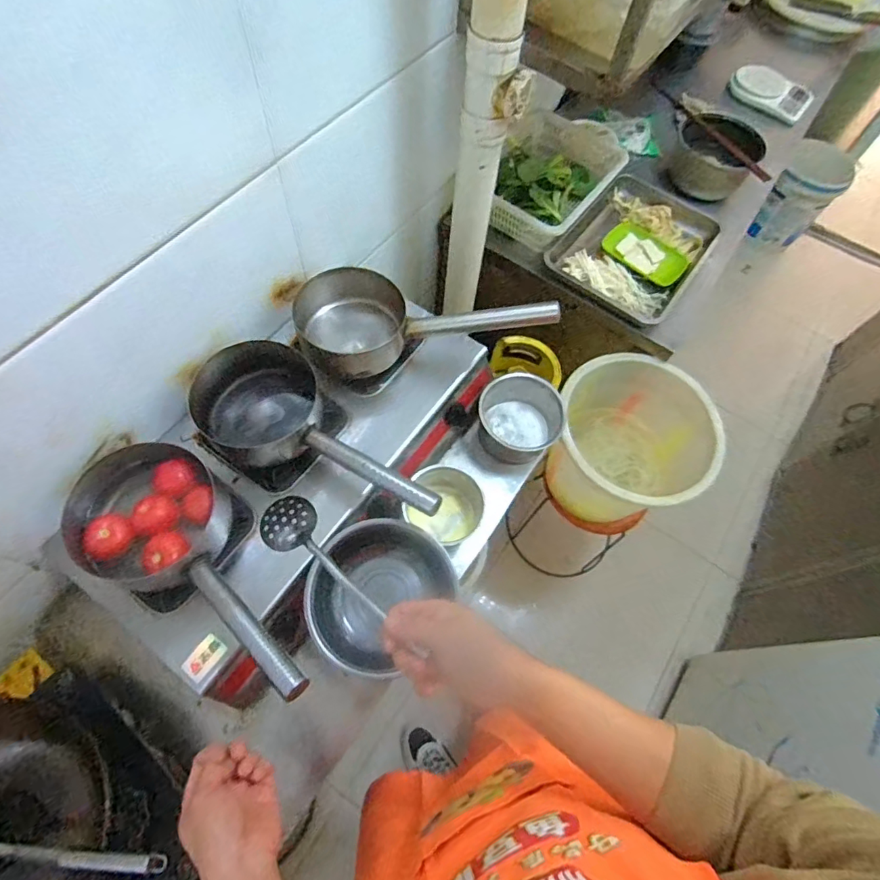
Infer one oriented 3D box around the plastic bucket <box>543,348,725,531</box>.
[{"bbox_3d":[0.423,0.007,1.183,0.368,0.319,0.350,1,65,-3],"label":"plastic bucket"}]

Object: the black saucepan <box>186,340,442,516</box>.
[{"bbox_3d":[-0.185,0.022,0.747,0.386,0.118,0.166,39,68,14],"label":"black saucepan"}]

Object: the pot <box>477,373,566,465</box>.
[{"bbox_3d":[0.143,-0.037,0.928,0.149,0.099,0.136,1,65,-3],"label":"pot"}]

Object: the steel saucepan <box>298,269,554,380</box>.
[{"bbox_3d":[-0.036,-0.207,0.829,0.393,0.138,0.176,-7,65,-7],"label":"steel saucepan"}]

